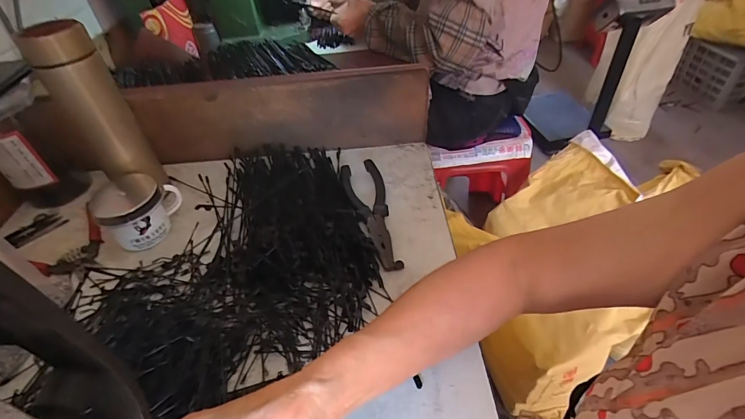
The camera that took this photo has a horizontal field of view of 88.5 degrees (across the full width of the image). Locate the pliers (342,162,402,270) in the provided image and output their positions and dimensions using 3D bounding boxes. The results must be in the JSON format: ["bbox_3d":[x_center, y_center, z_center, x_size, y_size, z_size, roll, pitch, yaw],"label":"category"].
[{"bbox_3d":[0.001,0.000,0.467,0.053,0.018,0.178,-11,44,-8],"label":"pliers"}]

